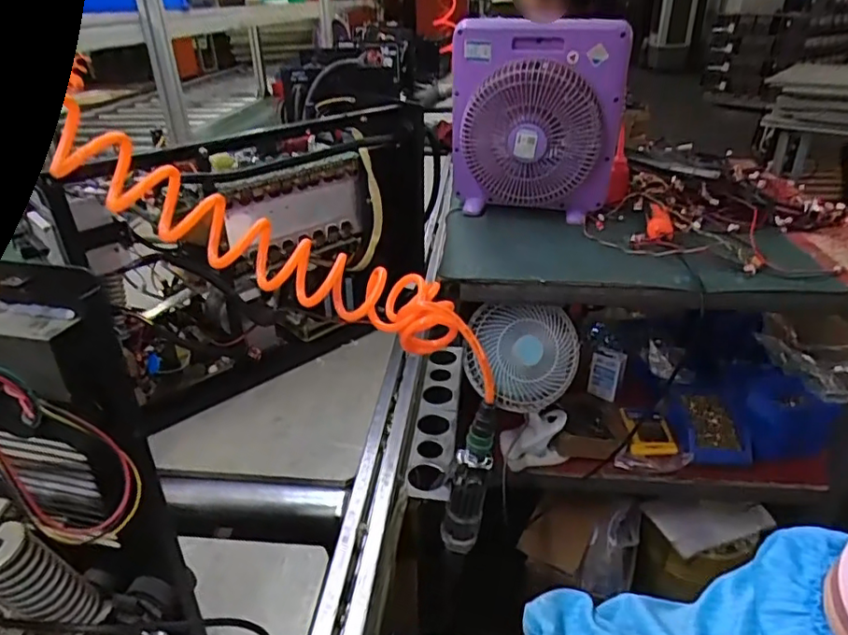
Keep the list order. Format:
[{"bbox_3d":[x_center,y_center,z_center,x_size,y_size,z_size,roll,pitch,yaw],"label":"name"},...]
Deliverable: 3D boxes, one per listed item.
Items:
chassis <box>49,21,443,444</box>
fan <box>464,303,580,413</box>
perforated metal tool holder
[{"bbox_3d":[-0.213,-0.091,0.767,0.455,0.297,0.179,-22,36,-33],"label":"chassis"},{"bbox_3d":[0.179,0.071,1.096,0.213,0.200,0.097,13,3,-7],"label":"fan"},{"bbox_3d":[0.017,0.121,0.736,0.049,0.019,0.273,2,29,6],"label":"perforated metal tool holder"}]

